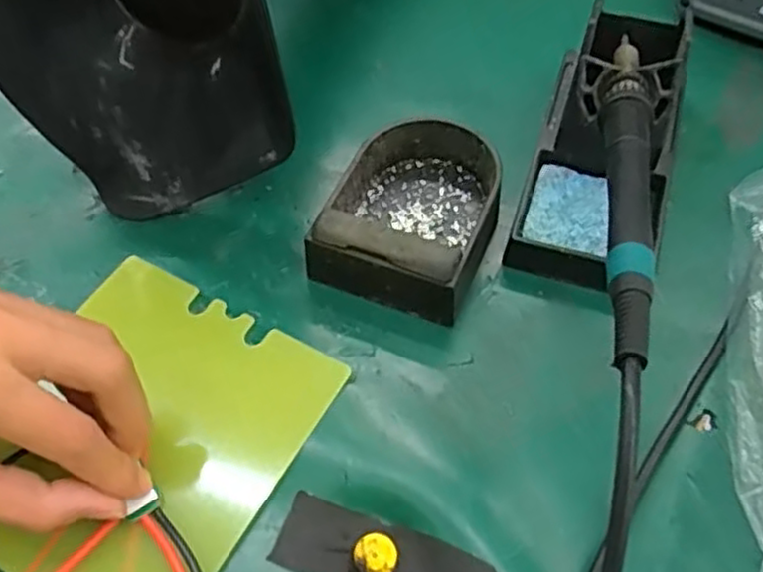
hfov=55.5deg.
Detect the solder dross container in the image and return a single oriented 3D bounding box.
[{"bbox_3d":[0.018,-0.040,0.359,0.078,0.037,0.104,20,60,13],"label":"solder dross container"}]

